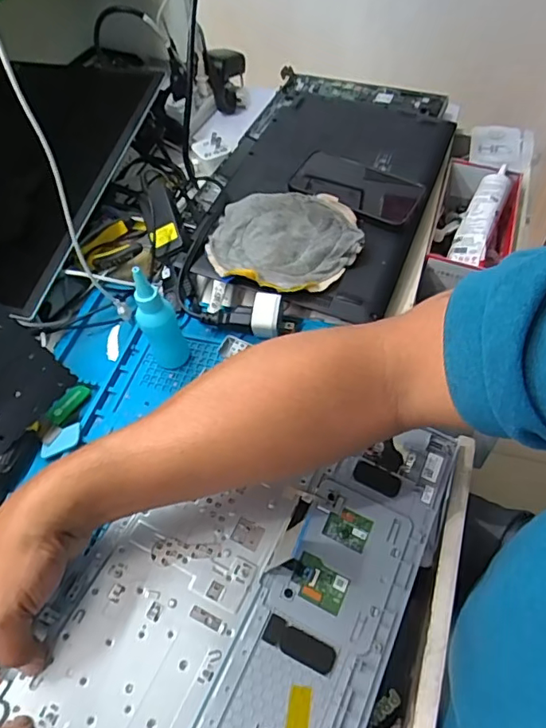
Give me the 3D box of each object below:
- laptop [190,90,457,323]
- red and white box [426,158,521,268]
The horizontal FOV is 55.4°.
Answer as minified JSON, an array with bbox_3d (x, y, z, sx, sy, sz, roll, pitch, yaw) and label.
[{"bbox_3d":[0.065,-0.237,0.657,0.262,0.043,0.417,17,58,17],"label":"laptop"},{"bbox_3d":[0.251,-0.175,0.649,0.089,0.076,0.180,14,57,15],"label":"red and white box"}]

